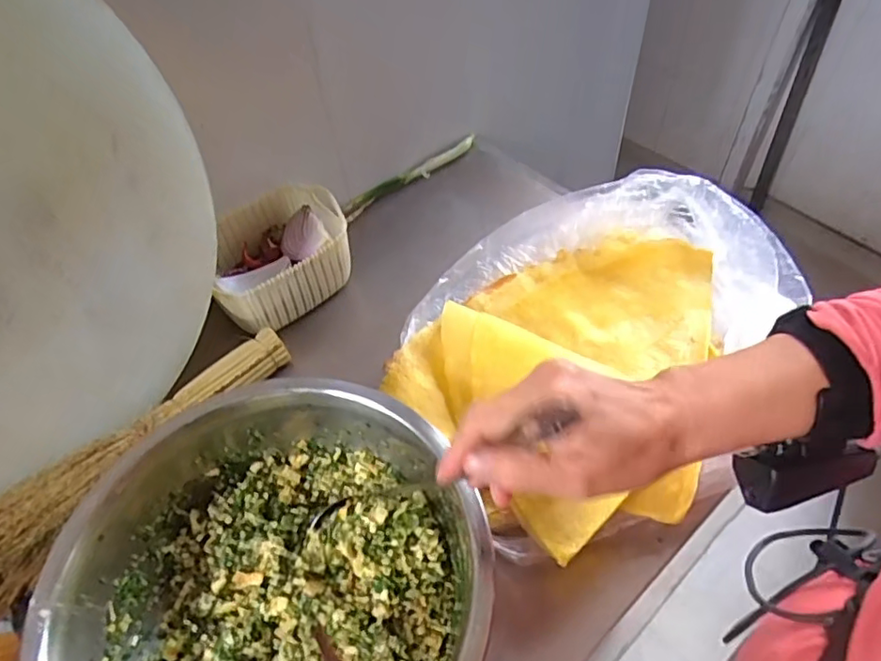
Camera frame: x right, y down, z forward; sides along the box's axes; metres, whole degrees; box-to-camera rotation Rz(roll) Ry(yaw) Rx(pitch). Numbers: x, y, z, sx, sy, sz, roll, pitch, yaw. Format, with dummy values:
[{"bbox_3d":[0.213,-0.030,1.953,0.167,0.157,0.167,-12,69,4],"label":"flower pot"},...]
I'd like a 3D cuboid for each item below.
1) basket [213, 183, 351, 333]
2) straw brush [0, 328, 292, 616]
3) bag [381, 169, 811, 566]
[{"bbox_3d":[-0.170,-0.071,0.620,0.152,0.084,0.117,-37,59,-22],"label":"basket"},{"bbox_3d":[-0.281,0.118,0.482,0.076,0.049,0.370,36,63,27],"label":"straw brush"},{"bbox_3d":[0.131,-0.005,0.514,0.360,0.067,0.275,-37,59,-22],"label":"bag"}]

